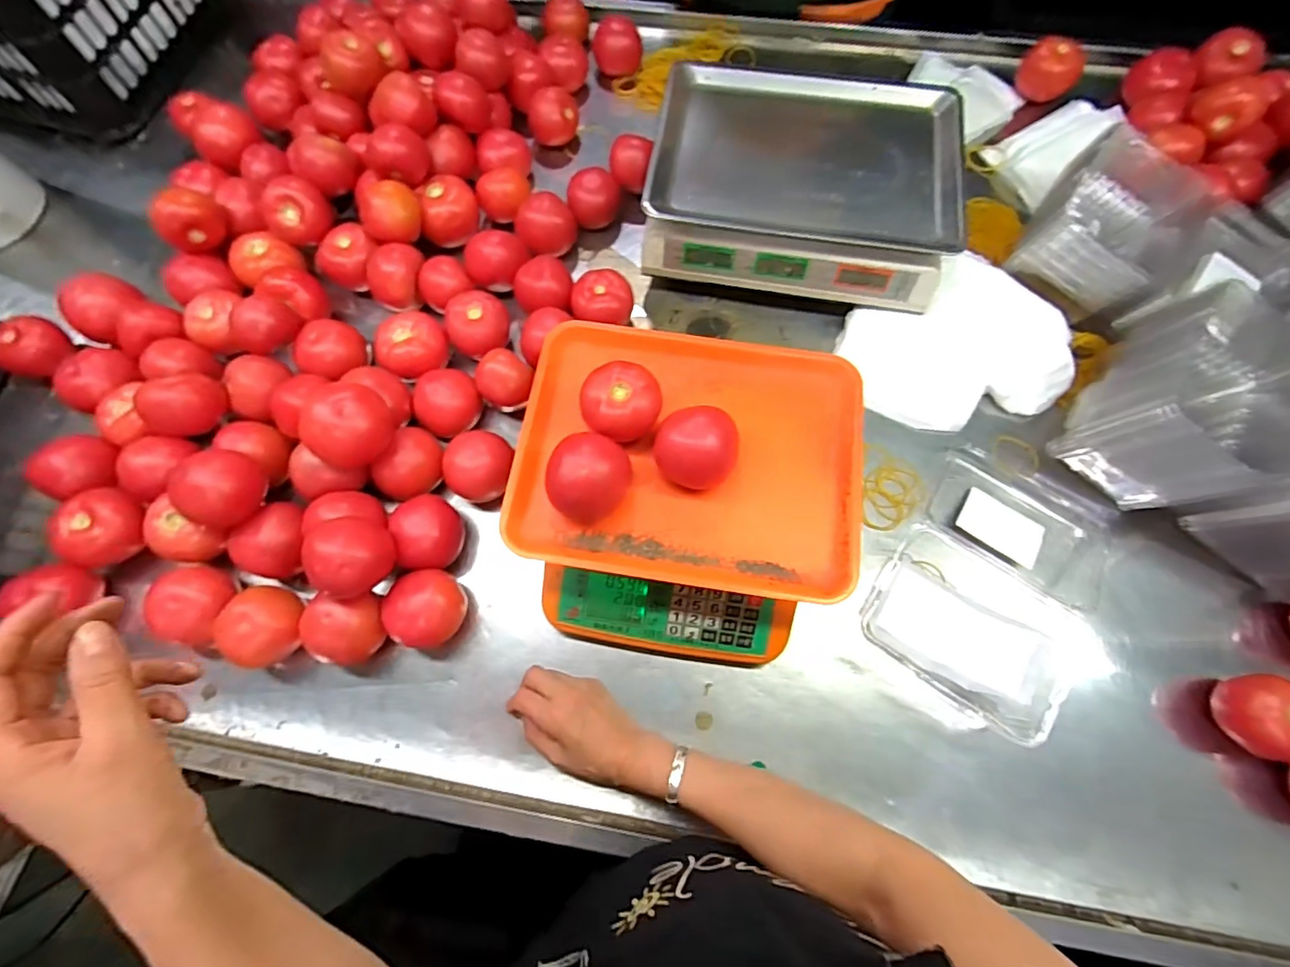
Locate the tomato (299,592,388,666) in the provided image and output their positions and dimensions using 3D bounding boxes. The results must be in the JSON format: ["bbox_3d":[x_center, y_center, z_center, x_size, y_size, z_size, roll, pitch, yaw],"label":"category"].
[{"bbox_3d":[-0.279,0.140,0.527,0.065,0.062,0.063,-1,71,0],"label":"tomato"}]

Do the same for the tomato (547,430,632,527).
[{"bbox_3d":[-0.048,-0.005,0.449,0.066,0.050,0.070,30,74,10],"label":"tomato"}]

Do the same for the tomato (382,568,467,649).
[{"bbox_3d":[-0.210,0.122,0.536,0.067,0.055,0.067,0,71,1],"label":"tomato"}]

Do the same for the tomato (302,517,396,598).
[{"bbox_3d":[-0.262,0.066,0.496,0.066,0.056,0.067,0,71,1],"label":"tomato"}]

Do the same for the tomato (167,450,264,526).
[{"bbox_3d":[-0.400,0.004,0.521,0.063,0.057,0.070,19,72,7],"label":"tomato"}]

